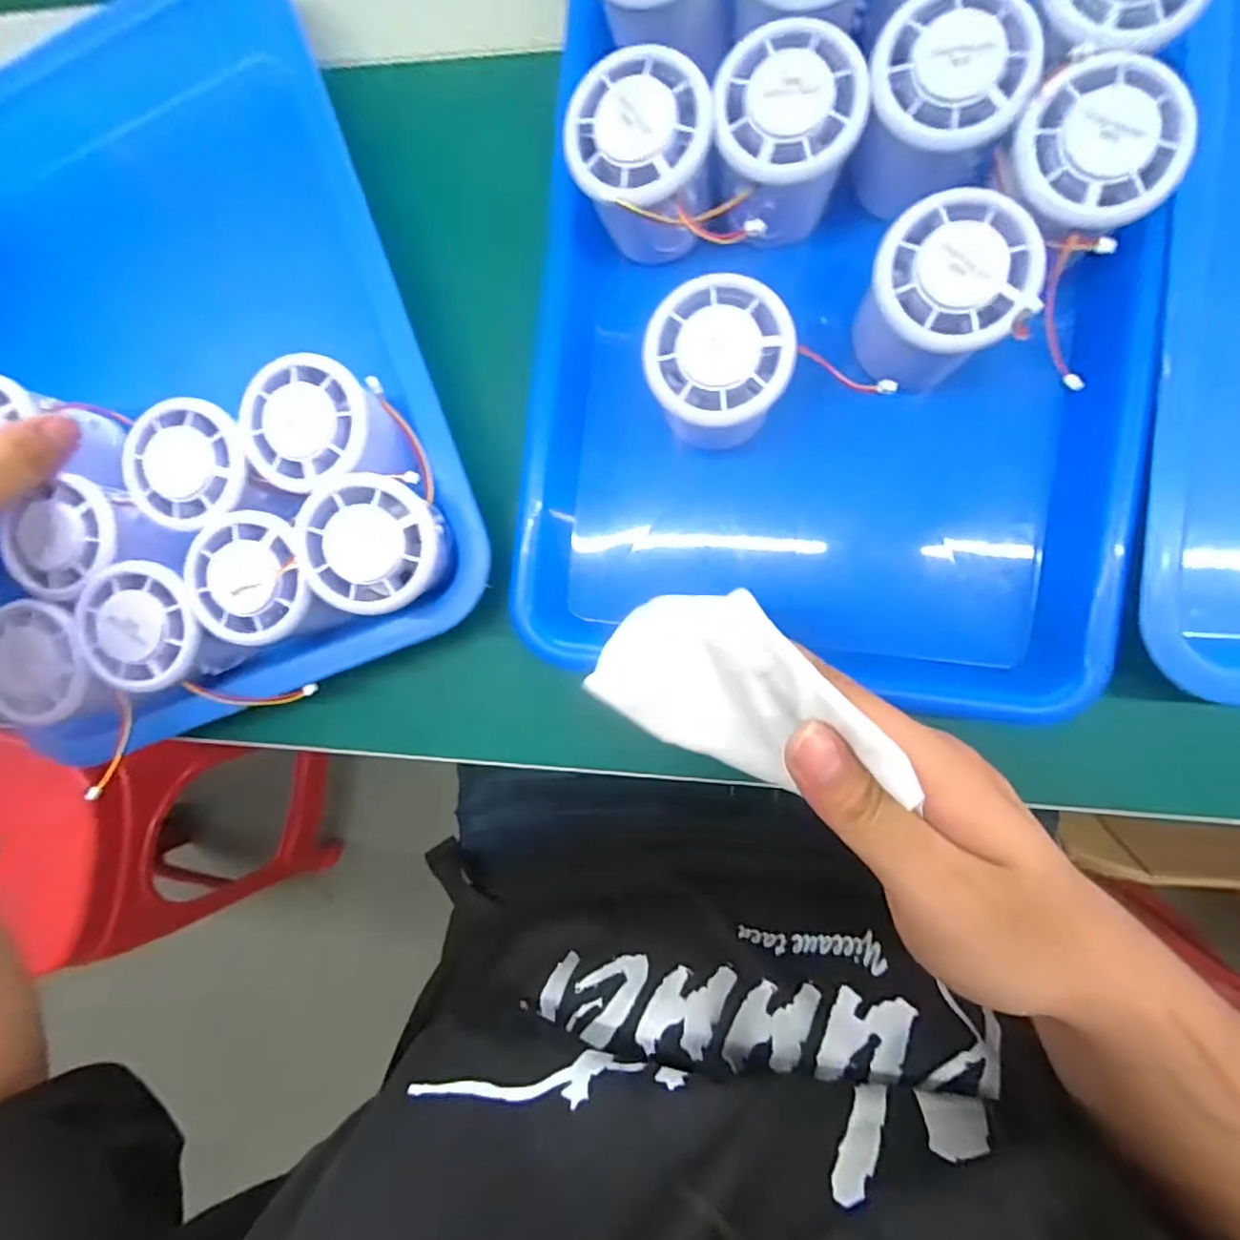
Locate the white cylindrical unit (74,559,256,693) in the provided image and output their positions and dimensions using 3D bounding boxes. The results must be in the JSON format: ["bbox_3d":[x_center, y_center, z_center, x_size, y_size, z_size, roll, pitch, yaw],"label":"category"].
[{"bbox_3d":[-0.209,0.003,0.287,0.062,0.034,0.054,7,91,7],"label":"white cylindrical unit"}]

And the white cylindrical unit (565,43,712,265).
[{"bbox_3d":[0.009,-0.185,0.256,0.053,0.049,0.061,-2,90,7],"label":"white cylindrical unit"}]

